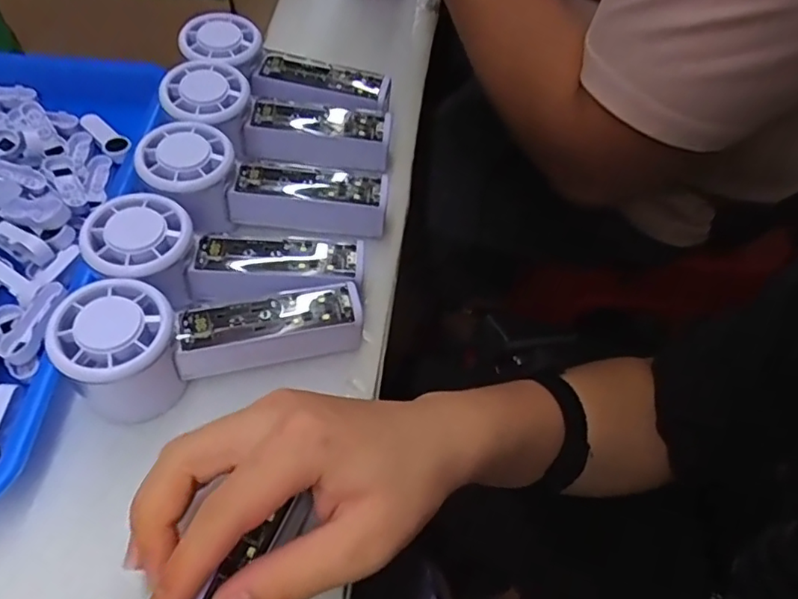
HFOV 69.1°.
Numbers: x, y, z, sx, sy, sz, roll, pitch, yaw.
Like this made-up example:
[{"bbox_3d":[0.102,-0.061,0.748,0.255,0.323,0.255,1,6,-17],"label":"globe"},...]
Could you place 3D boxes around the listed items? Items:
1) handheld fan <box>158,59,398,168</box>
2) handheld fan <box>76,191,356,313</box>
[{"bbox_3d":[-0.084,-0.122,0.405,0.155,0.047,0.058,14,56,-10],"label":"handheld fan"},{"bbox_3d":[-0.096,-0.020,0.334,0.151,0.045,0.054,7,57,1],"label":"handheld fan"}]

